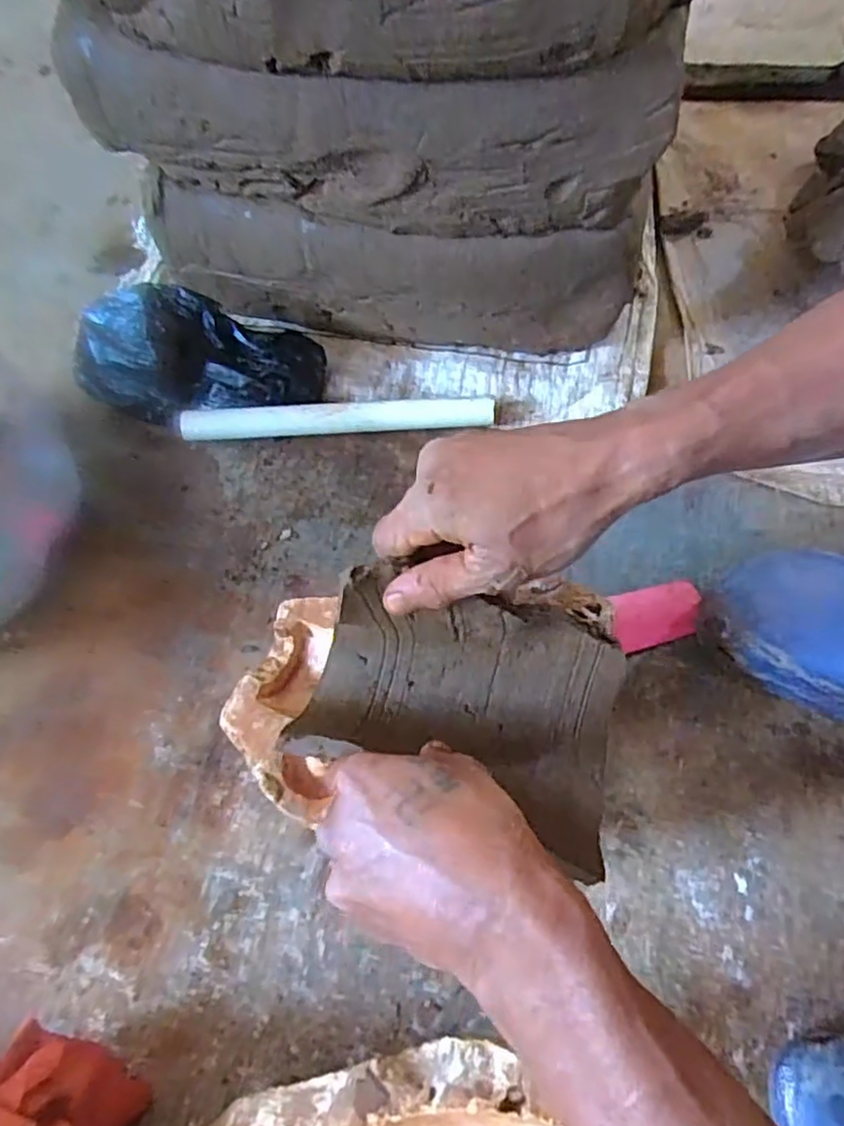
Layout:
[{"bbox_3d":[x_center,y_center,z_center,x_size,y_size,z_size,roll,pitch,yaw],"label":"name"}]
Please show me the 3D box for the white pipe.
[{"bbox_3d":[-0.074,-0.127,0.584,0.269,0.026,0.022,-3,64,0],"label":"white pipe"}]

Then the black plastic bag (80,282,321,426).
[{"bbox_3d":[-0.198,-0.177,0.582,0.217,0.084,0.084,1,65,2],"label":"black plastic bag"}]

